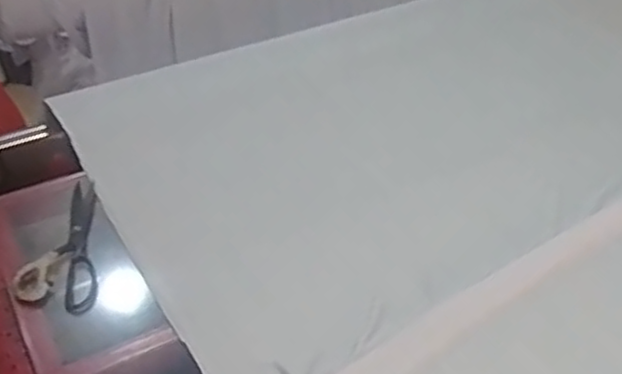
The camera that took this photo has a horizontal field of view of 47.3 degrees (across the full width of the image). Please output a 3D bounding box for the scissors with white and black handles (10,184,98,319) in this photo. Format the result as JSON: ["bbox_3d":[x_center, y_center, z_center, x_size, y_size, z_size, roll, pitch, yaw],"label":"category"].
[{"bbox_3d":[-0.340,0.079,0.954,0.097,0.027,0.218,-8,43,-11],"label":"scissors with white and black handles"}]

